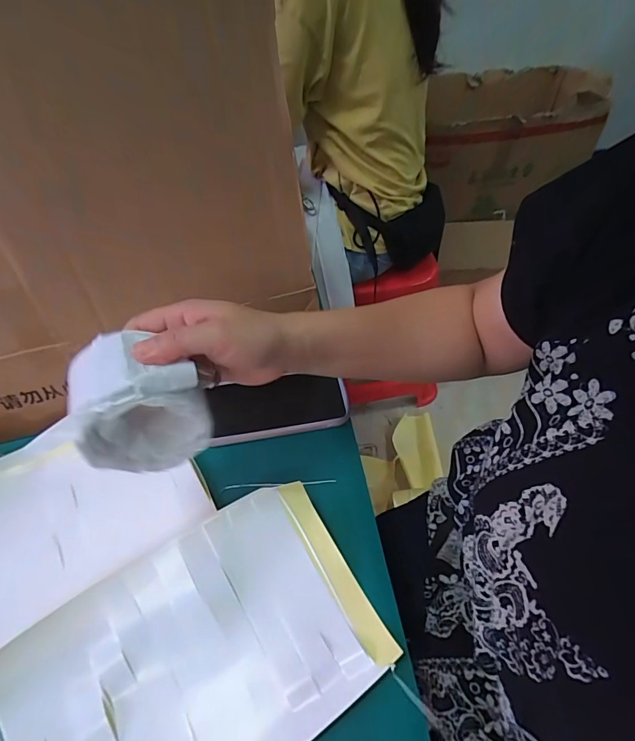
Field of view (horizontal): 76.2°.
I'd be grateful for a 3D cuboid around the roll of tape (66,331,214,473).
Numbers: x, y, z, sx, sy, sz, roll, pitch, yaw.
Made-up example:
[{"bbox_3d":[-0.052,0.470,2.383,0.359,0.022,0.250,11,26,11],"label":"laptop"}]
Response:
[{"bbox_3d":[-0.120,0.027,0.283,0.085,0.101,0.051,-15,52,-9],"label":"roll of tape"}]

